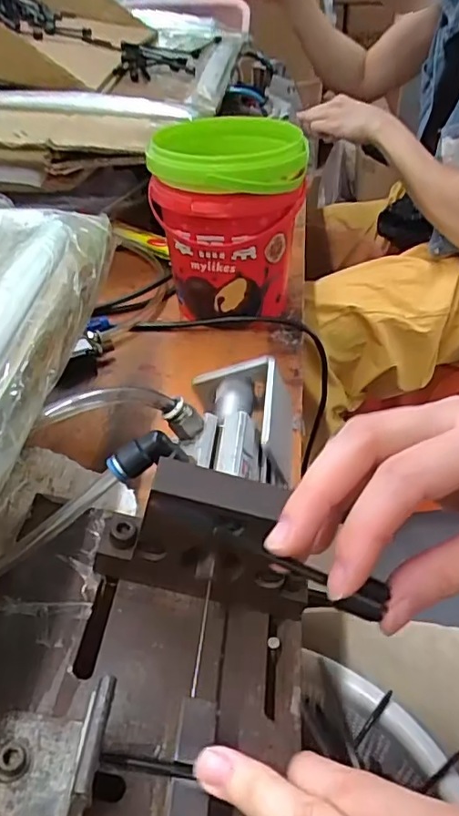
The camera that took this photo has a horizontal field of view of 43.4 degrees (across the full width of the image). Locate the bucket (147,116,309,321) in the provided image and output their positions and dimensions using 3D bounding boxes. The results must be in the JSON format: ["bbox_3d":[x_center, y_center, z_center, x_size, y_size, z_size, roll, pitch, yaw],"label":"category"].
[{"bbox_3d":[0.002,-0.178,0.538,0.130,0.143,0.153,2,39,6],"label":"bucket"}]

